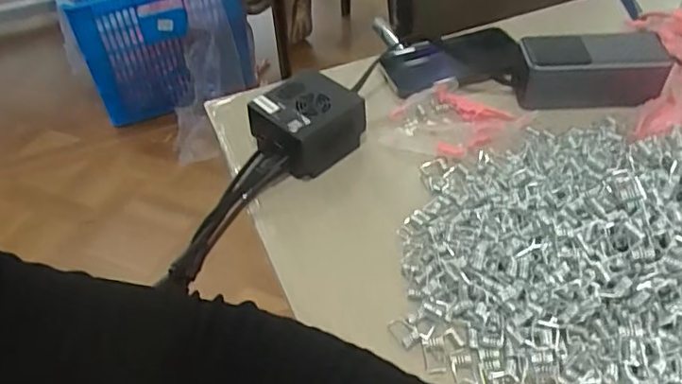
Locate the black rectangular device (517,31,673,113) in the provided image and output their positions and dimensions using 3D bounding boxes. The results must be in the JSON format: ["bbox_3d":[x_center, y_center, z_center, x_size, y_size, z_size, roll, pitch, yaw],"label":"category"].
[{"bbox_3d":[0.235,-0.117,0.537,0.131,0.048,0.061,4,47,7],"label":"black rectangular device"}]

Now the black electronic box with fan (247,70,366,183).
[{"bbox_3d":[-0.027,-0.060,0.505,0.086,0.049,0.084,-29,51,-22],"label":"black electronic box with fan"}]

